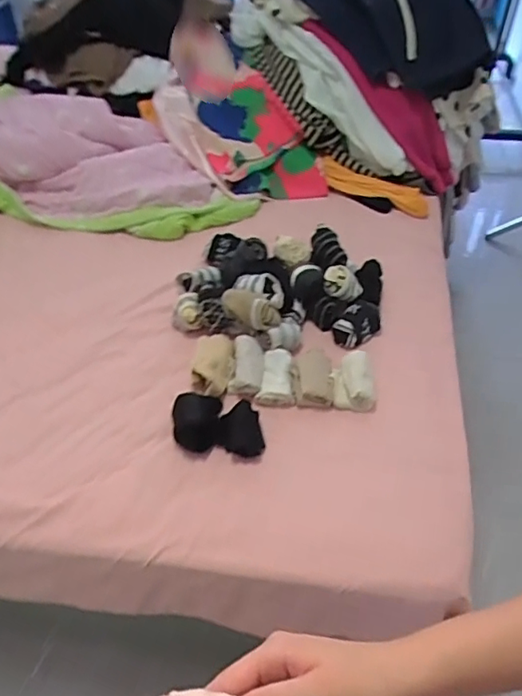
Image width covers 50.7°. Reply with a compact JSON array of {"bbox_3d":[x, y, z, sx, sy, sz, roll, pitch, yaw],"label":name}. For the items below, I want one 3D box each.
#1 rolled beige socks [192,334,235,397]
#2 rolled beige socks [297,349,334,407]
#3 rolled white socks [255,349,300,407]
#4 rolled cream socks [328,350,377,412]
[{"bbox_3d":[-0.081,0.027,0.948,0.070,0.051,0.126,-2,48,-1],"label":"rolled beige socks"},{"bbox_3d":[0.087,0.049,0.911,0.062,0.042,0.091,-1,48,0],"label":"rolled beige socks"},{"bbox_3d":[0.033,0.048,0.935,0.065,0.032,0.106,7,48,8],"label":"rolled white socks"},{"bbox_3d":[0.152,0.051,0.914,0.068,0.039,0.090,1,48,2],"label":"rolled cream socks"}]

